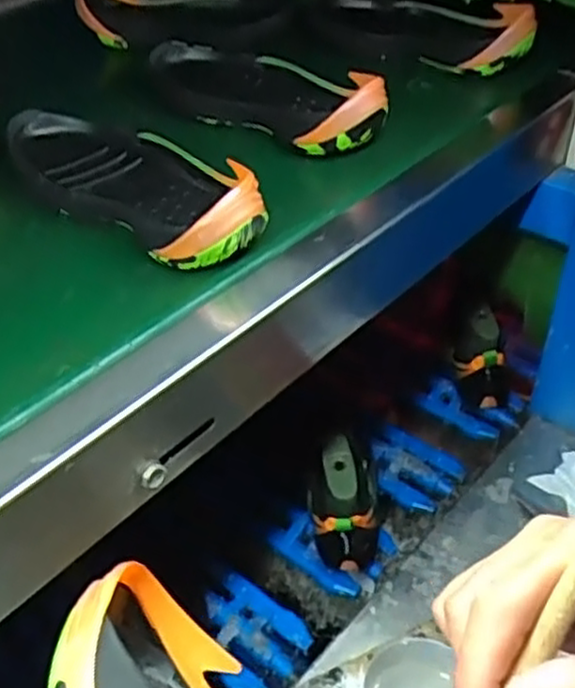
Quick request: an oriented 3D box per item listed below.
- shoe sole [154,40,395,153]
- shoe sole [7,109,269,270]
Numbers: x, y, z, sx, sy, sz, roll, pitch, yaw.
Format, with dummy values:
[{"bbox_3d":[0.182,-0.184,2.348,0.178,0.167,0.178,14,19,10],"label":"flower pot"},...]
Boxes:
[{"bbox_3d":[-0.019,-0.239,0.668,0.107,0.054,0.268,-34,52,-29],"label":"shoe sole"},{"bbox_3d":[-0.103,-0.125,0.544,0.231,0.053,0.108,29,52,29],"label":"shoe sole"}]

